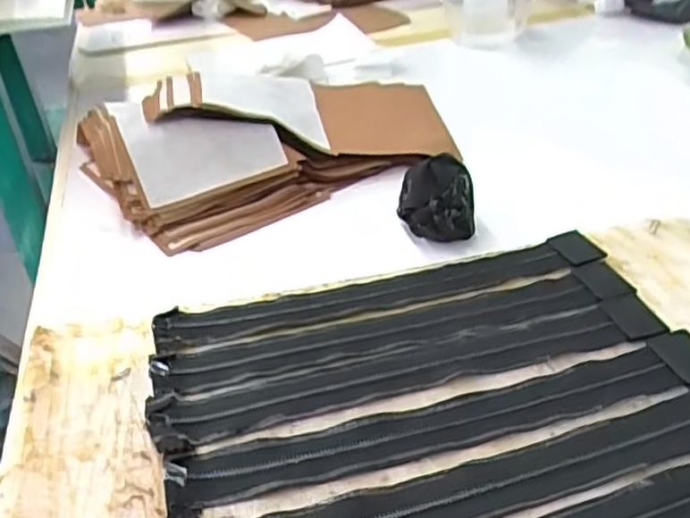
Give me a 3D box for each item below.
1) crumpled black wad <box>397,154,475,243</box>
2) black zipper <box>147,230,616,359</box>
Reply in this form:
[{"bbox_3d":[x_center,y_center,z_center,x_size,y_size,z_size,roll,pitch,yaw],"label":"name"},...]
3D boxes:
[{"bbox_3d":[0.064,-0.037,0.476,0.051,0.060,0.034,3,35,8],"label":"crumpled black wad"},{"bbox_3d":[0.027,0.019,0.438,0.288,0.008,0.034,-11,35,-12],"label":"black zipper"}]

